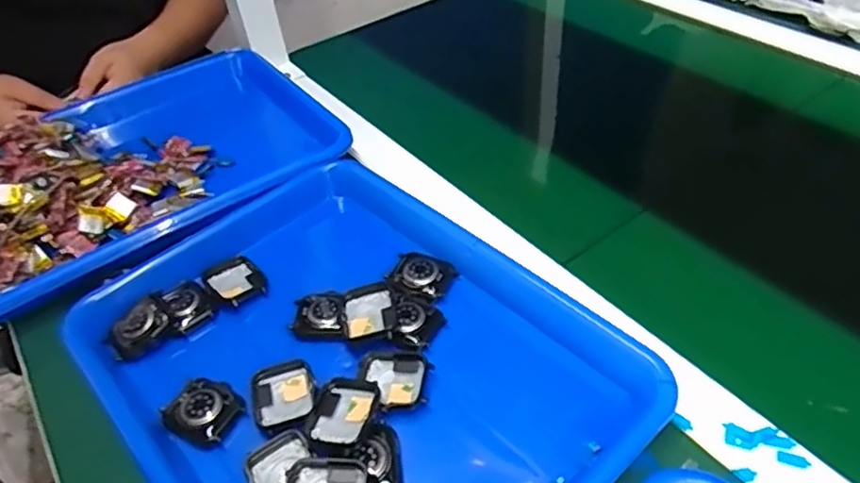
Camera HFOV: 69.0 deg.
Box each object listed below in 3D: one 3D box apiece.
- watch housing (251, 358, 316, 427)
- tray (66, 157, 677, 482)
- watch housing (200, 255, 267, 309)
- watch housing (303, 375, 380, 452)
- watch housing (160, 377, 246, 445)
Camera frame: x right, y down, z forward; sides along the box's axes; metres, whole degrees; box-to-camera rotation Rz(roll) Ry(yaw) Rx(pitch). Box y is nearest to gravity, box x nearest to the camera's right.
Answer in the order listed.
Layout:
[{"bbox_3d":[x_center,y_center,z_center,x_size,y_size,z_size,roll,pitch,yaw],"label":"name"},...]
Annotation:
[{"bbox_3d":[-0.091,0.094,0.389,0.039,0.011,0.040,-20,45,-13],"label":"watch housing"},{"bbox_3d":[-0.047,0.078,0.407,0.269,0.052,0.333,-35,50,-25],"label":"tray"},{"bbox_3d":[-0.143,0.031,0.463,0.038,0.014,0.044,-32,49,-24],"label":"watch housing"},{"bbox_3d":[-0.050,0.097,0.363,0.035,0.011,0.047,16,48,23],"label":"watch housing"},{"bbox_3d":[-0.138,0.102,0.383,0.042,0.007,0.036,17,49,24],"label":"watch housing"}]

